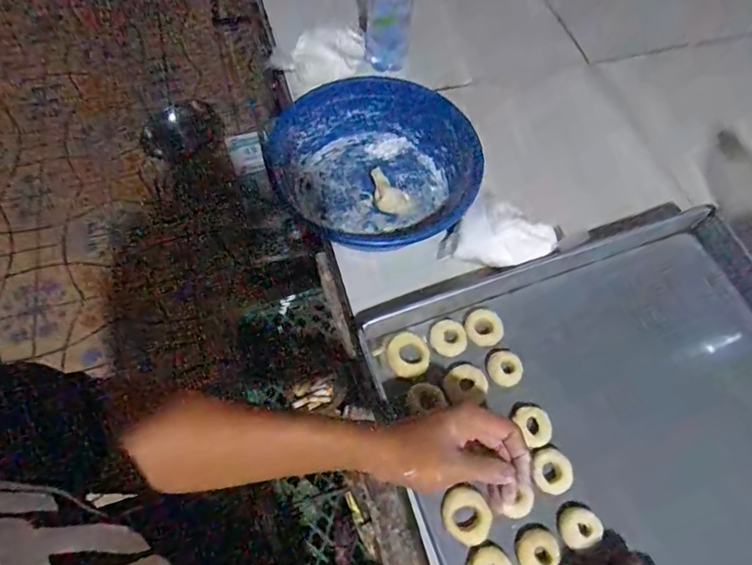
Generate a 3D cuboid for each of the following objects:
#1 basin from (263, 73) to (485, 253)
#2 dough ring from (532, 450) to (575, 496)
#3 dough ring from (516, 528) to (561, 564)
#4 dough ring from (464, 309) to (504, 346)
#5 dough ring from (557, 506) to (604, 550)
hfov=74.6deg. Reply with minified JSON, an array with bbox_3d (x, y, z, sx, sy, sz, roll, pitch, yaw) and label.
[{"bbox_3d":[0.007,-0.155,0.656,0.273,0.069,0.244,-10,61,-6],"label":"basin"},{"bbox_3d":[0.180,0.193,0.502,0.037,0.011,0.043,12,61,5],"label":"dough ring"},{"bbox_3d":[0.155,0.256,0.470,0.043,0.011,0.037,-21,63,-12],"label":"dough ring"},{"bbox_3d":[0.124,0.051,0.566,0.039,0.012,0.042,0,61,-1],"label":"dough ring"},{"bbox_3d":[0.198,0.237,0.479,0.037,0.012,0.034,0,61,-1],"label":"dough ring"}]

